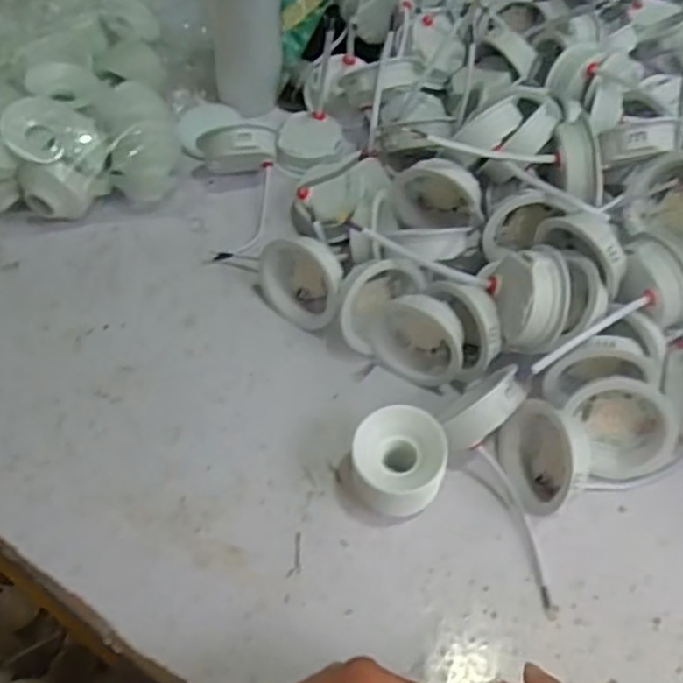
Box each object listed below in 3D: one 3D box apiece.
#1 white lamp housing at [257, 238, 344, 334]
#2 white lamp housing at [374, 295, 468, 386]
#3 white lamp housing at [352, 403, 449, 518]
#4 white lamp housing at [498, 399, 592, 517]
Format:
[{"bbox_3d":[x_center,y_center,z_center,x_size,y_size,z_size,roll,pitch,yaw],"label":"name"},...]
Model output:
[{"bbox_3d":[-0.030,-0.045,0.527,0.071,0.065,0.038,27,62,16],"label":"white lamp housing"},{"bbox_3d":[0.056,0.000,0.499,0.066,0.068,0.034,20,60,12],"label":"white lamp housing"},{"bbox_3d":[0.038,0.082,0.450,0.063,0.057,0.061,3,58,2],"label":"white lamp housing"},{"bbox_3d":[0.131,0.073,0.445,0.031,0.074,0.070,2,57,-14],"label":"white lamp housing"}]

